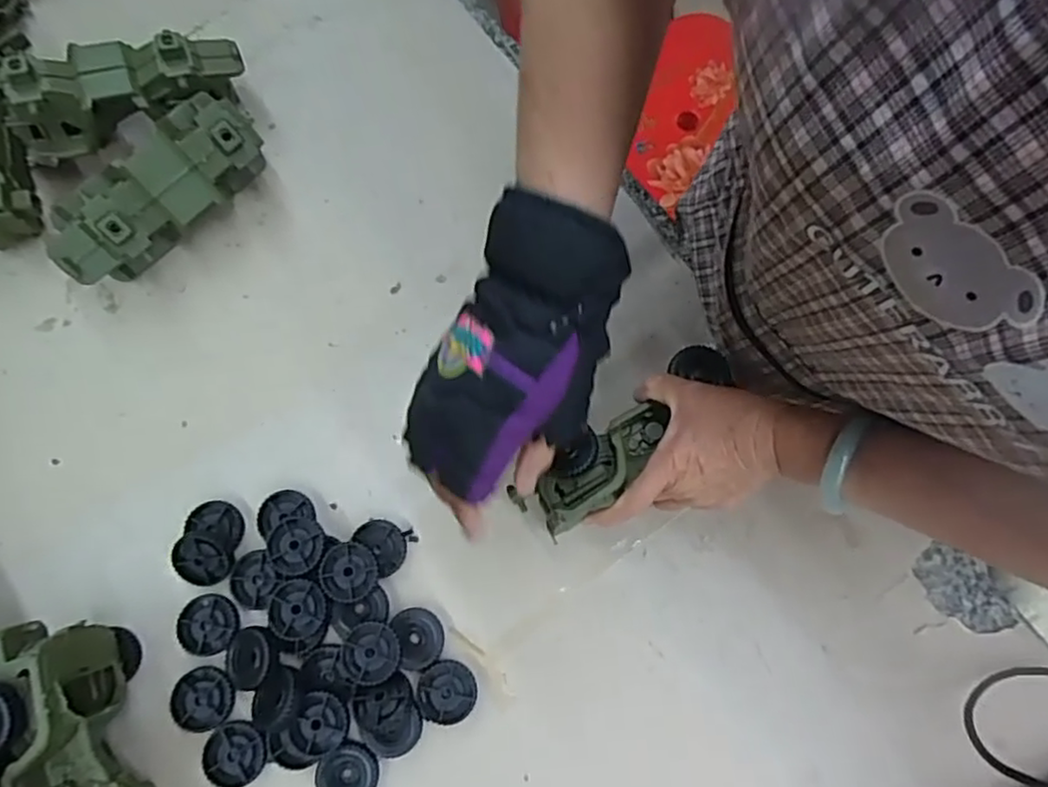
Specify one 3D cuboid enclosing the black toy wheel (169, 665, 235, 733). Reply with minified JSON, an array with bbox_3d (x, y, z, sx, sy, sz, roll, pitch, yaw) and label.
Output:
[{"bbox_3d":[-0.239,0.227,0.500,0.043,0.013,0.043,0,77,0],"label":"black toy wheel"}]

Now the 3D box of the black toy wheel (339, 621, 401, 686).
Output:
[{"bbox_3d":[-0.115,0.192,0.496,0.045,0.010,0.042,0,77,0],"label":"black toy wheel"}]

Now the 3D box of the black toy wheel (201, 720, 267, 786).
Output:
[{"bbox_3d":[-0.212,0.264,0.488,0.043,0.009,0.043,0,77,0],"label":"black toy wheel"}]

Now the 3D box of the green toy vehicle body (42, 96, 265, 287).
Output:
[{"bbox_3d":[-0.308,-0.169,0.563,0.081,0.076,0.183,44,80,9],"label":"green toy vehicle body"}]

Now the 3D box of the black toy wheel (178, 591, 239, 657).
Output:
[{"bbox_3d":[-0.240,0.177,0.515,0.044,0.015,0.043,0,77,0],"label":"black toy wheel"}]

